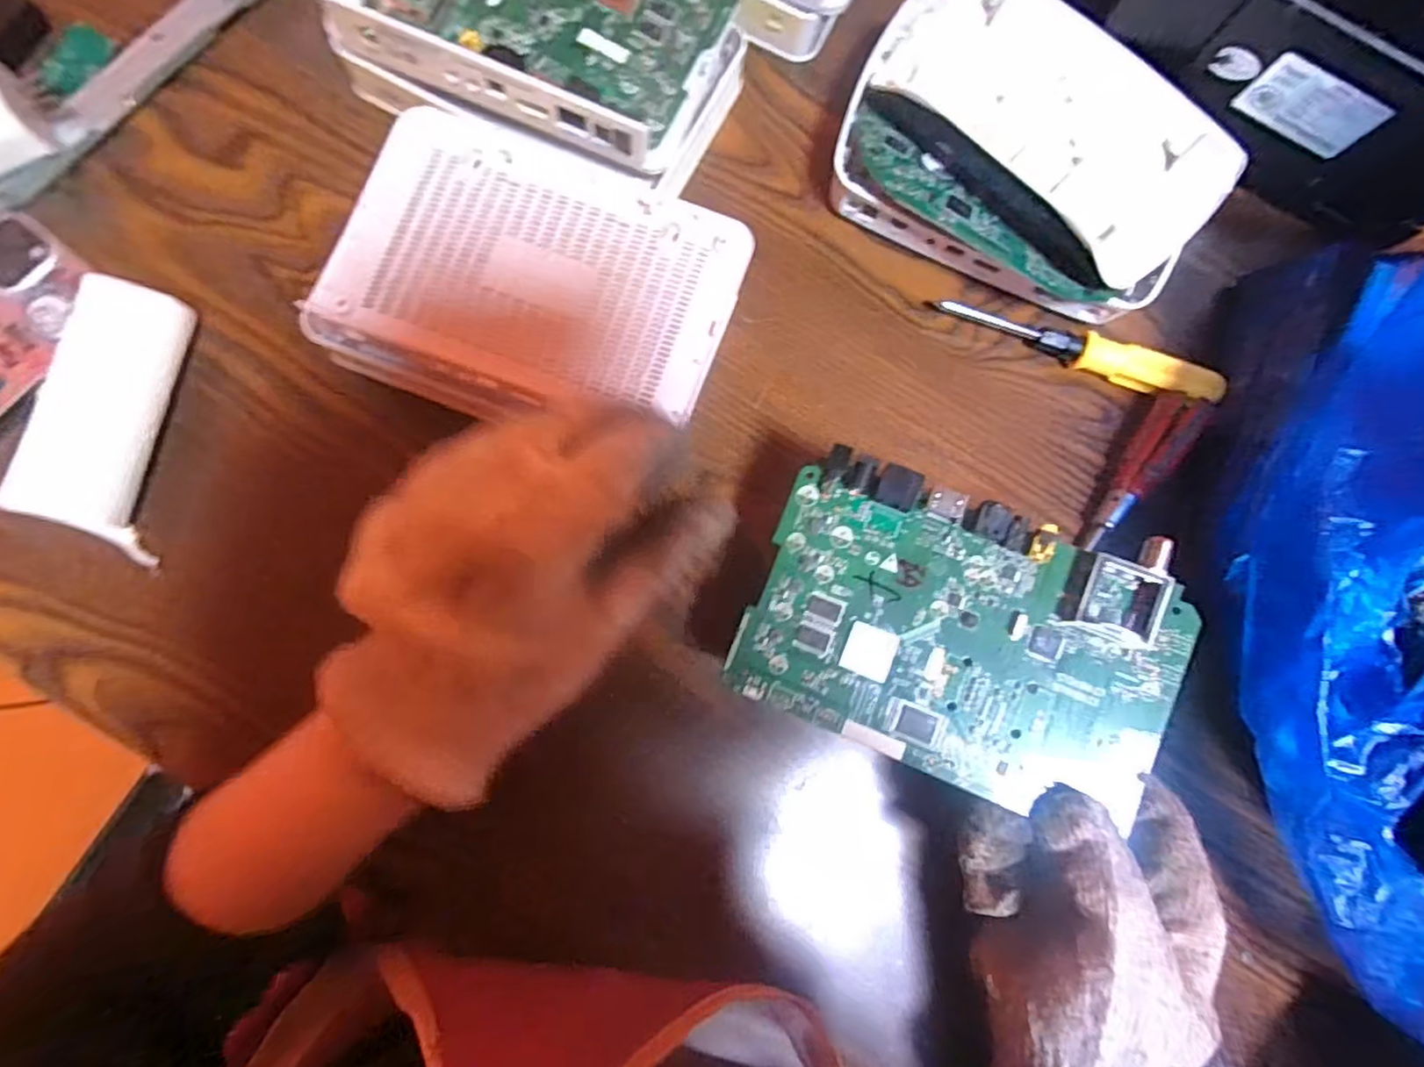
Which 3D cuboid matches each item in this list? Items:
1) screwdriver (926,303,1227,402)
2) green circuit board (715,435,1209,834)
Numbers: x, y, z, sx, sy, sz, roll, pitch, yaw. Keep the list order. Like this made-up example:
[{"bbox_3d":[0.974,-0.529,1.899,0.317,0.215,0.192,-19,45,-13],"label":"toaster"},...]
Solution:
[{"bbox_3d":[0.198,-0.100,0.341,0.157,0.026,0.019,19,82,-5],"label":"screwdriver"},{"bbox_3d":[0.099,0.040,0.249,0.162,0.012,0.108,19,86,9],"label":"green circuit board"}]

